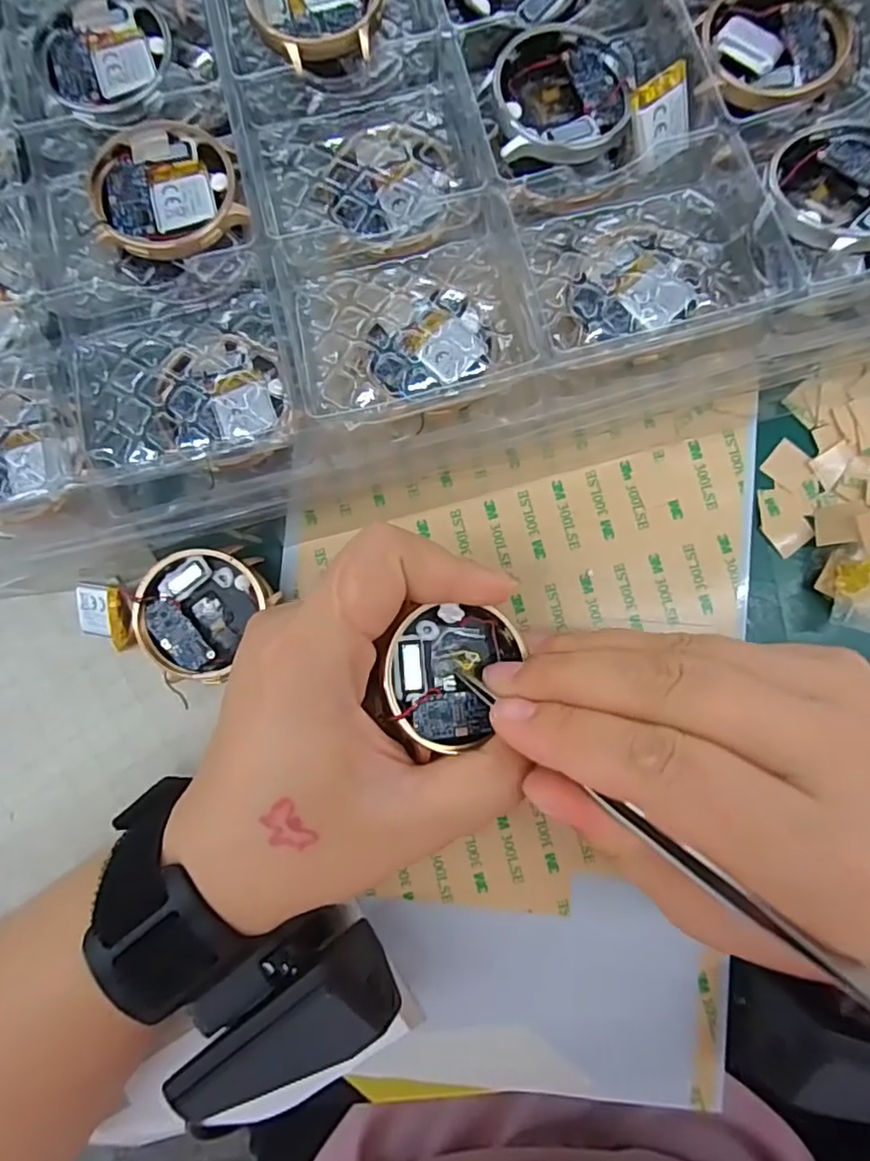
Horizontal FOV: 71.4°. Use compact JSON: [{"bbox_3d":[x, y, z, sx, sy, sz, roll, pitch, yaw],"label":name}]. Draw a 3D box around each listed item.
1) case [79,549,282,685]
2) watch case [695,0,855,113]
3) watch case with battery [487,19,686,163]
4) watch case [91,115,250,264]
[{"bbox_3d":[-0.090,0.014,0.213,0.067,0.018,0.043,-16,86,0],"label":"case"},{"bbox_3d":[0.107,-0.170,0.189,0.044,0.009,0.045,12,86,2],"label":"watch case"},{"bbox_3d":[0.048,-0.153,0.185,0.056,0.016,0.045,-4,86,1],"label":"watch case with battery"},{"bbox_3d":[-0.084,-0.124,0.191,0.044,0.009,0.046,-9,86,1],"label":"watch case"}]

